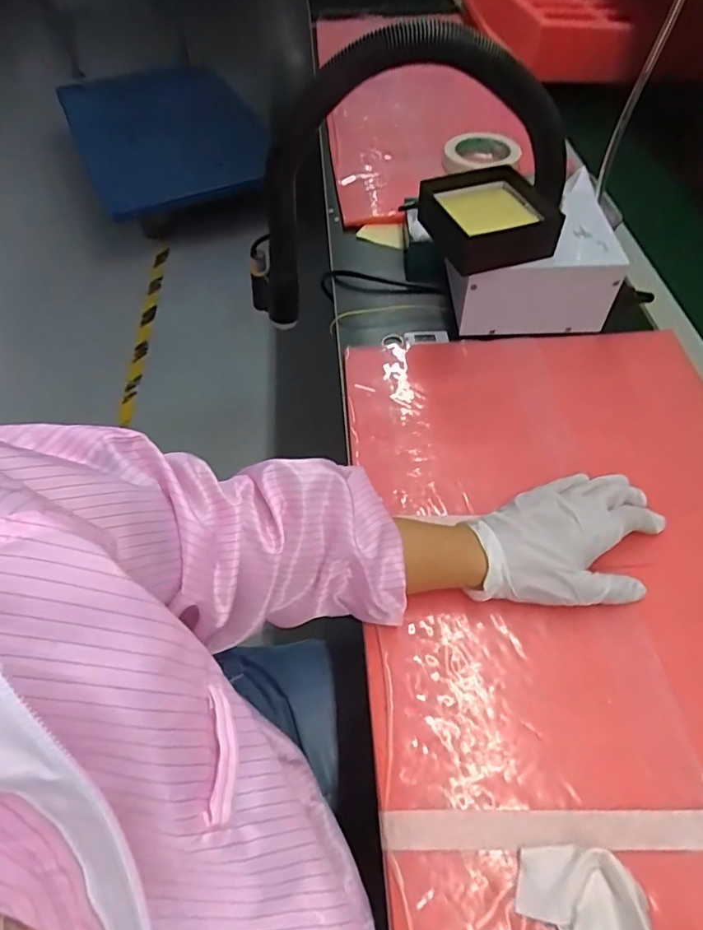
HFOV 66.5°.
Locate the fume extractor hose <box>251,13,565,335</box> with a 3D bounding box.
[{"bbox_3d":[0.048,-0.264,0.519,0.298,0.271,0.091,-12,54,-8],"label":"fume extractor hose"}]

